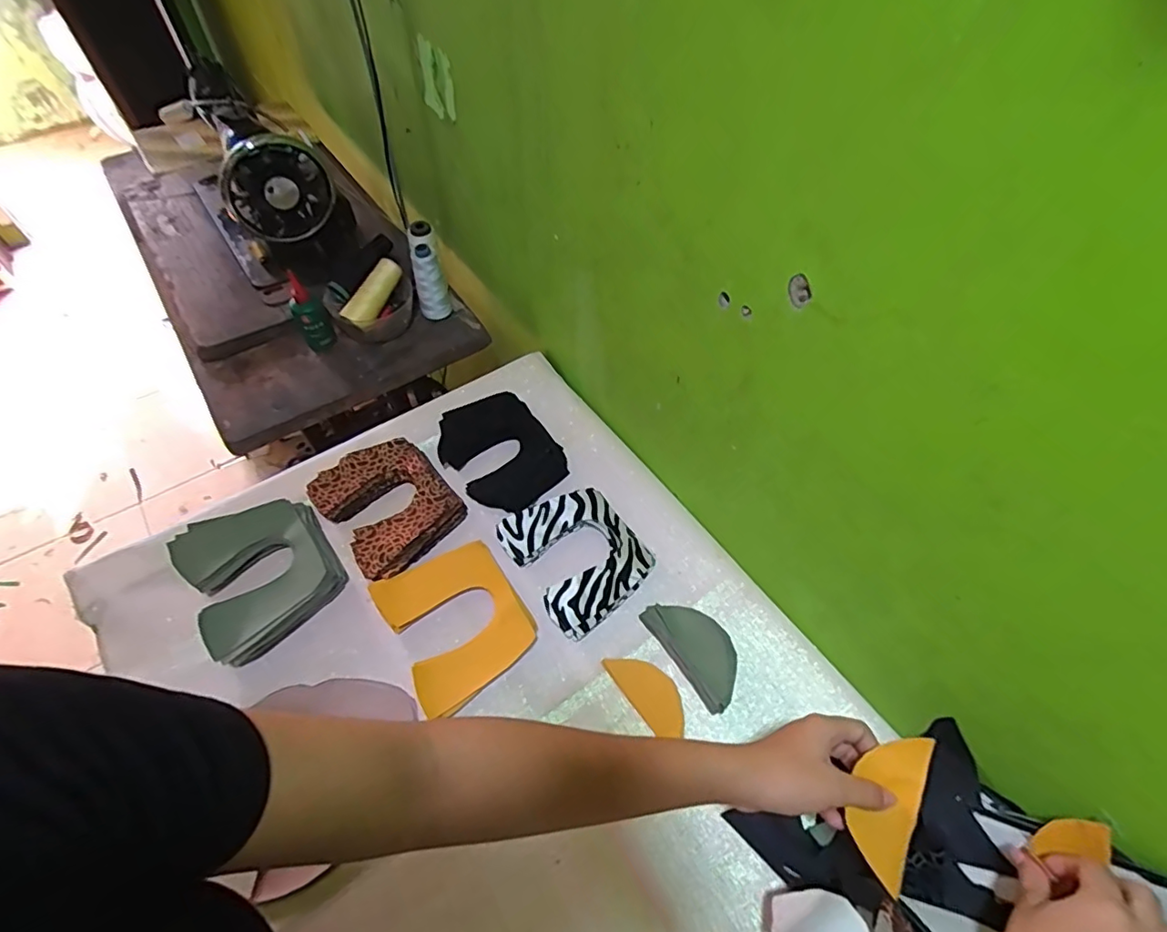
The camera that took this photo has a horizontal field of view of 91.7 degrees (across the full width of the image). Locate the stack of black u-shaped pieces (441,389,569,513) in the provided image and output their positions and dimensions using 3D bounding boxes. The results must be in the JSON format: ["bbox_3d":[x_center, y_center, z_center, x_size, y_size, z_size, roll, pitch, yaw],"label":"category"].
[{"bbox_3d":[-0.101,-0.018,0.711,0.127,0.027,0.156,-32,62,-21],"label":"stack of black u-shaped pieces"}]

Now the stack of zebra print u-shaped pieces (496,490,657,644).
[{"bbox_3d":[-0.005,0.095,0.630,0.129,0.033,0.154,-31,62,-21],"label":"stack of zebra print u-shaped pieces"}]

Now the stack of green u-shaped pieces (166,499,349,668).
[{"bbox_3d":[-0.342,0.110,0.603,0.135,0.043,0.160,-31,62,-21],"label":"stack of green u-shaped pieces"}]

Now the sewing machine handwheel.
[{"bbox_3d":[-0.410,-0.372,0.761,0.130,0.122,0.038,-26,60,-18],"label":"sewing machine handwheel"}]

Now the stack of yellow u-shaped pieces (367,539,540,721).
[{"bbox_3d":[-0.129,0.159,0.585,0.126,0.028,0.151,-28,61,-19],"label":"stack of yellow u-shaped pieces"}]

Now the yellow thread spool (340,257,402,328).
[{"bbox_3d":[-0.300,-0.250,0.814,0.034,0.033,0.115,23,72,14],"label":"yellow thread spool"}]

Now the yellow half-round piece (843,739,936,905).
[{"bbox_3d":[0.210,0.236,0.396,0.041,0.005,0.102,15,84,26],"label":"yellow half-round piece"}]

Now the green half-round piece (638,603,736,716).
[{"bbox_3d":[0.114,0.182,0.572,0.056,0.023,0.115,-29,61,-20],"label":"green half-round piece"}]

